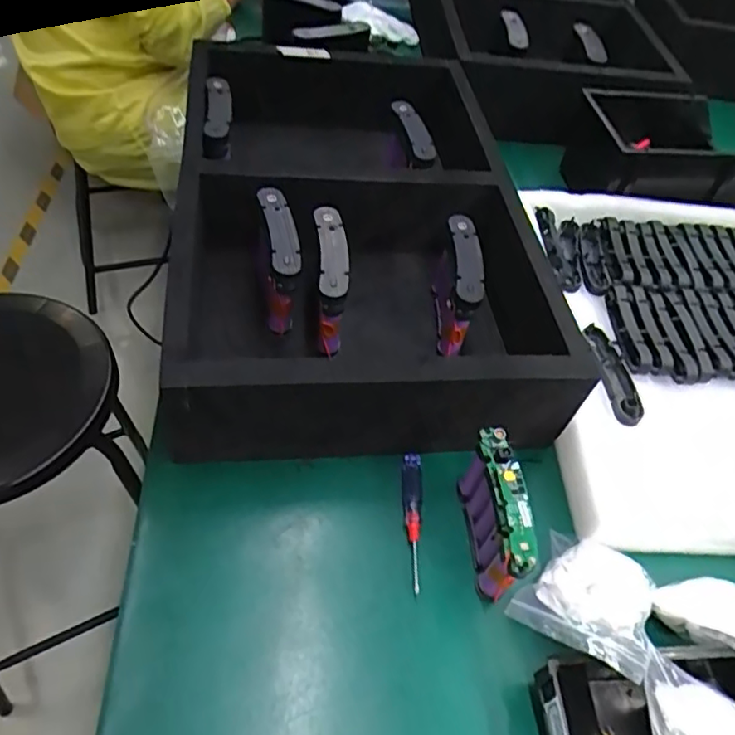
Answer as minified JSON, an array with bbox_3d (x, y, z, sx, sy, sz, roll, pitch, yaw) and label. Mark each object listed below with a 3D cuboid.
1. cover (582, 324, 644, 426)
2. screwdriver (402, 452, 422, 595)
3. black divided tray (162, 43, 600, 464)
[{"bbox_3d":[0.257,0.006,0.634,0.036,0.018,0.117,-2,51,-10],"label":"cover"},{"bbox_3d":[0.039,0.129,0.531,0.017,0.019,0.122,6,50,-3],"label":"screwdriver"},{"bbox_3d":[-0.014,-0.176,0.680,0.349,0.143,0.576,-1,51,-10],"label":"black divided tray"}]

